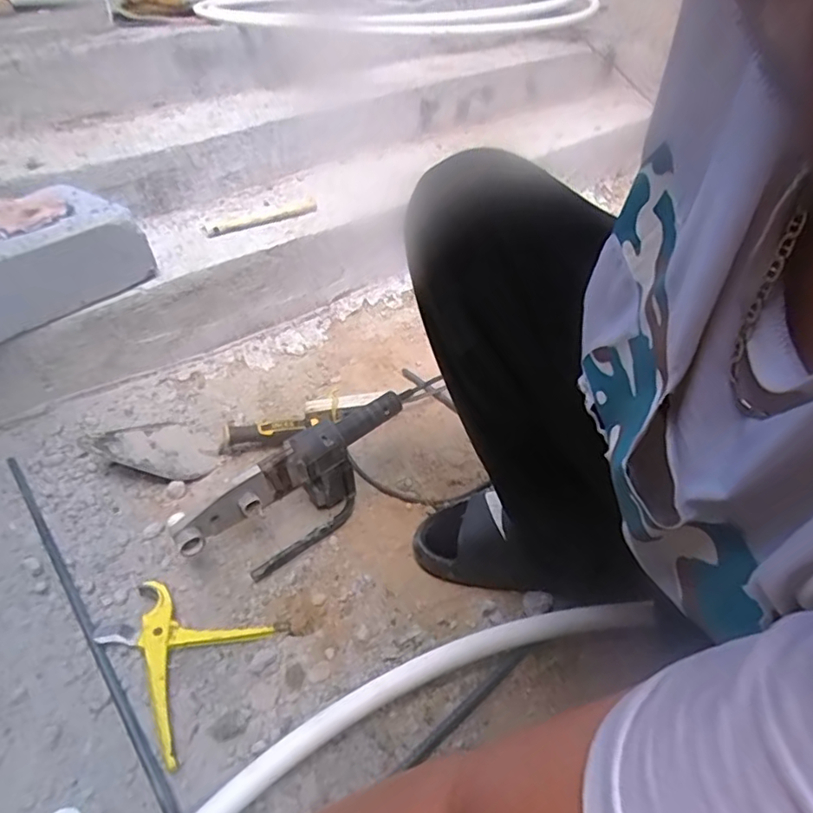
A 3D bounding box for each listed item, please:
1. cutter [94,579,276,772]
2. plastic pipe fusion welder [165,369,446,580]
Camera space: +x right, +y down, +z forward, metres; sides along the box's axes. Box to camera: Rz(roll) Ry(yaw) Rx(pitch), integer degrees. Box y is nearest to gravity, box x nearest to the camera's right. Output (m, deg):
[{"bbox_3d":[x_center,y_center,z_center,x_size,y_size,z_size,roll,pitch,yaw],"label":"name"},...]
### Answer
[{"bbox_3d":[-0.255,0.264,0.611,0.159,0.023,0.155,19,44,20],"label":"cutter"},{"bbox_3d":[-0.115,0.093,0.730,0.357,0.128,0.073,-27,47,-30],"label":"plastic pipe fusion welder"}]

